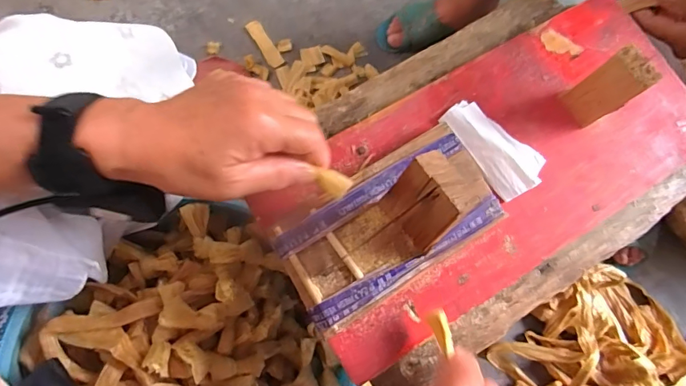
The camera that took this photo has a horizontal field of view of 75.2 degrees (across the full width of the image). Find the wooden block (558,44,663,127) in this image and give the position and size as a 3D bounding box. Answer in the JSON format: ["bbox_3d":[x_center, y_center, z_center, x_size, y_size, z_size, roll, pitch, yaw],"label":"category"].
[{"bbox_3d":[0.202,-0.080,0.344,0.018,0.072,0.036,-34,82,-10],"label":"wooden block"}]

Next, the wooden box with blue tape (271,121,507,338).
[{"bbox_3d":[0.034,0.014,0.291,0.164,0.076,0.083,-32,81,-10],"label":"wooden box with blue tape"}]

